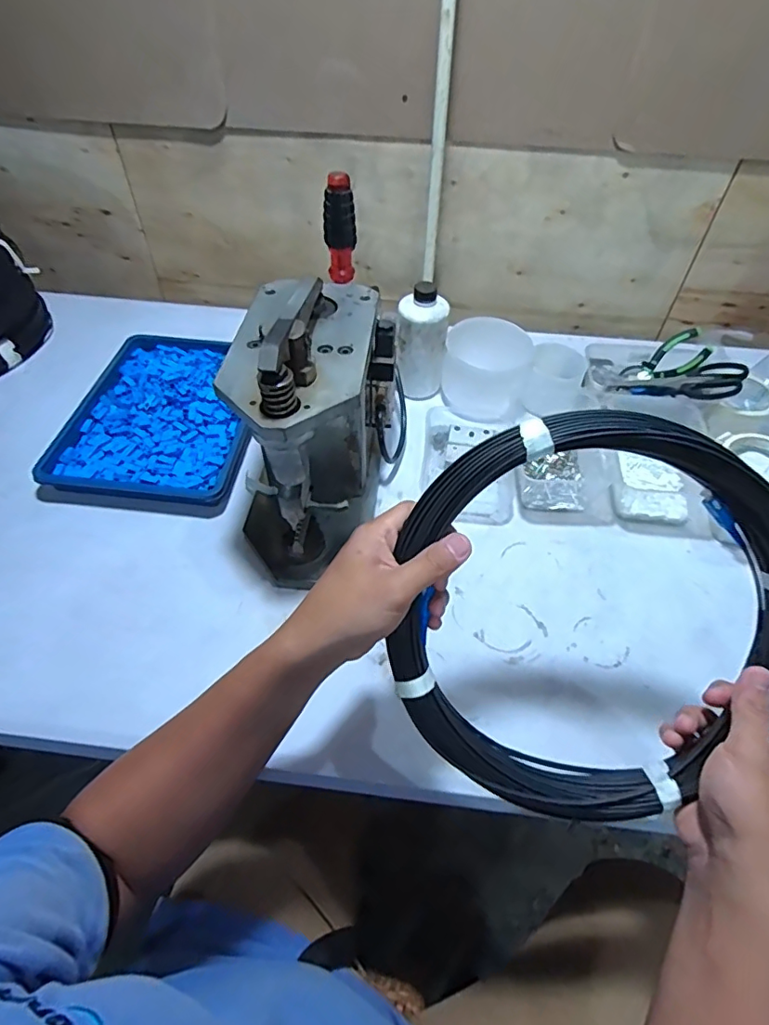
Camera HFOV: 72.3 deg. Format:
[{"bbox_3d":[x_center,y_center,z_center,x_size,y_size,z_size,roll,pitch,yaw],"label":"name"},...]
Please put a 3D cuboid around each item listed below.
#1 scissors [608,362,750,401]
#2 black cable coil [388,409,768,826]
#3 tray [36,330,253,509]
[{"bbox_3d":[0.412,-0.183,0.746,0.171,0.028,0.067,12,44,46],"label":"scissors"},{"bbox_3d":[0.137,0.069,0.366,0.278,0.033,0.267,0,93,5],"label":"black cable coil"},{"bbox_3d":[-0.302,-0.145,0.752,0.237,0.034,0.314,6,51,2],"label":"tray"}]

